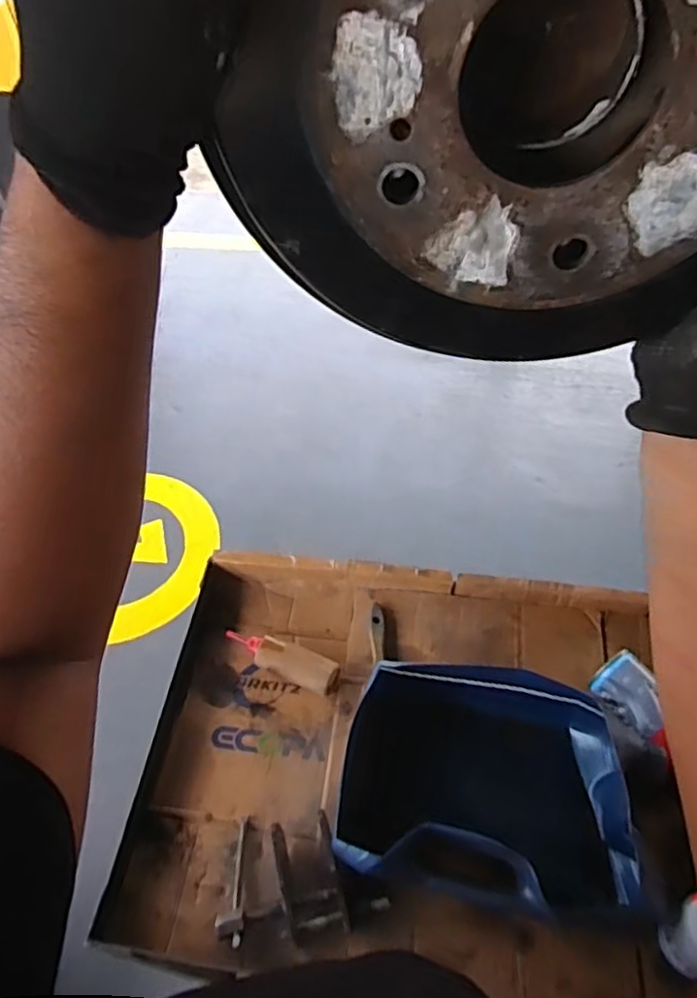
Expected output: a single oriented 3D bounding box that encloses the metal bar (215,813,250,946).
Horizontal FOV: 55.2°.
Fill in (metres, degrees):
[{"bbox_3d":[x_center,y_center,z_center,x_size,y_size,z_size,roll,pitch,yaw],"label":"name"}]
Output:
[{"bbox_3d":[-0.119,0.409,0.718,0.026,0.015,0.121,0,38,3],"label":"metal bar"}]

